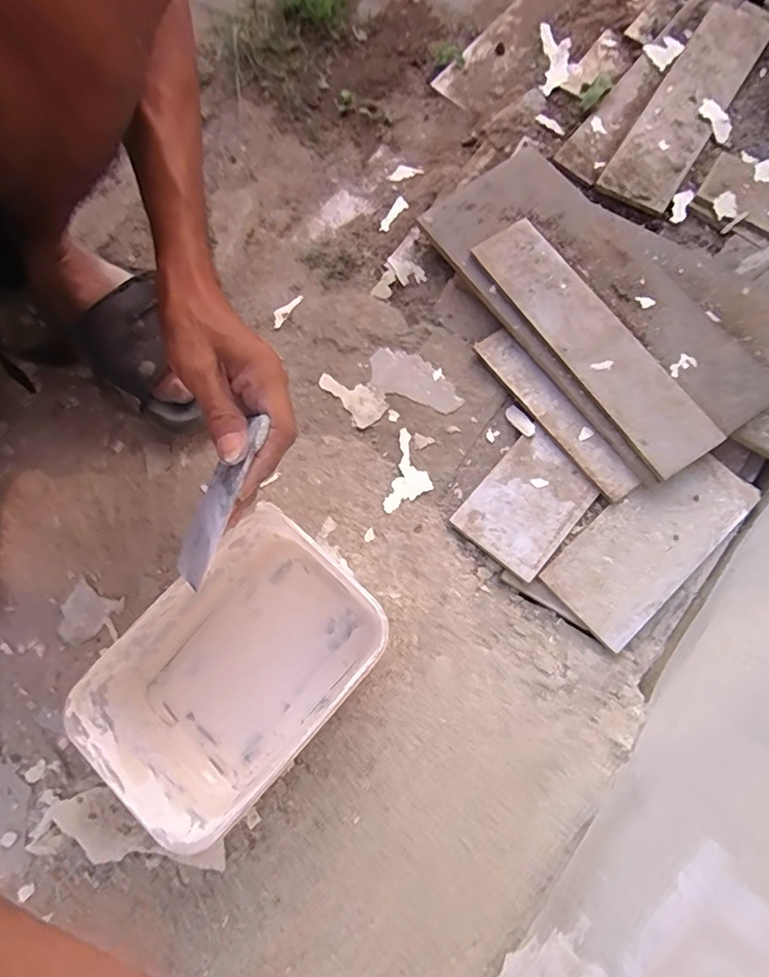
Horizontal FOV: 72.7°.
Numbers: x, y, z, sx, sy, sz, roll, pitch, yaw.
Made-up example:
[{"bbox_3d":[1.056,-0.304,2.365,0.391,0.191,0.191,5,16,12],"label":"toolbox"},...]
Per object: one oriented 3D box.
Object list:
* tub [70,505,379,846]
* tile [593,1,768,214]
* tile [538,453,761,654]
[{"bbox_3d":[-0.102,0.129,0.384,0.133,0.086,0.188,41,79,10],"label":"tub"},{"bbox_3d":[0.331,-0.421,0.566,0.075,0.014,0.299,32,77,9],"label":"tile"},{"bbox_3d":[0.230,0.041,0.446,0.193,0.004,0.084,-40,78,-10],"label":"tile"}]

